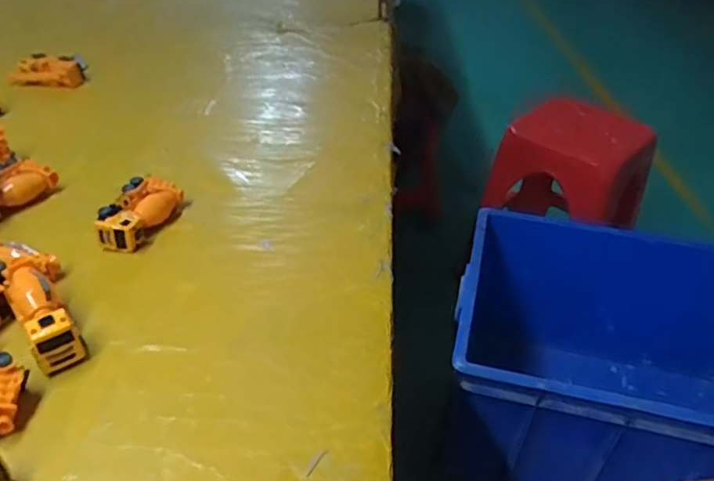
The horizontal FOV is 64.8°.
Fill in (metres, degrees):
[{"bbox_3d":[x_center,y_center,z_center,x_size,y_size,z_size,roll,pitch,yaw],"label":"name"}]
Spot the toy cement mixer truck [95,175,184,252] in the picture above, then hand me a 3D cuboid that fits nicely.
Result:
[{"bbox_3d":[-0.241,-0.030,0.624,0.056,0.035,0.100,8,37,8],"label":"toy cement mixer truck"}]

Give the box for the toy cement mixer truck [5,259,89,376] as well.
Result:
[{"bbox_3d":[-0.271,0.060,0.480,0.034,0.041,0.103,-26,62,-36],"label":"toy cement mixer truck"}]

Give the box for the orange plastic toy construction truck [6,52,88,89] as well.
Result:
[{"bbox_3d":[-0.527,-0.289,0.961,0.120,0.043,0.061,-6,37,-10],"label":"orange plastic toy construction truck"}]

